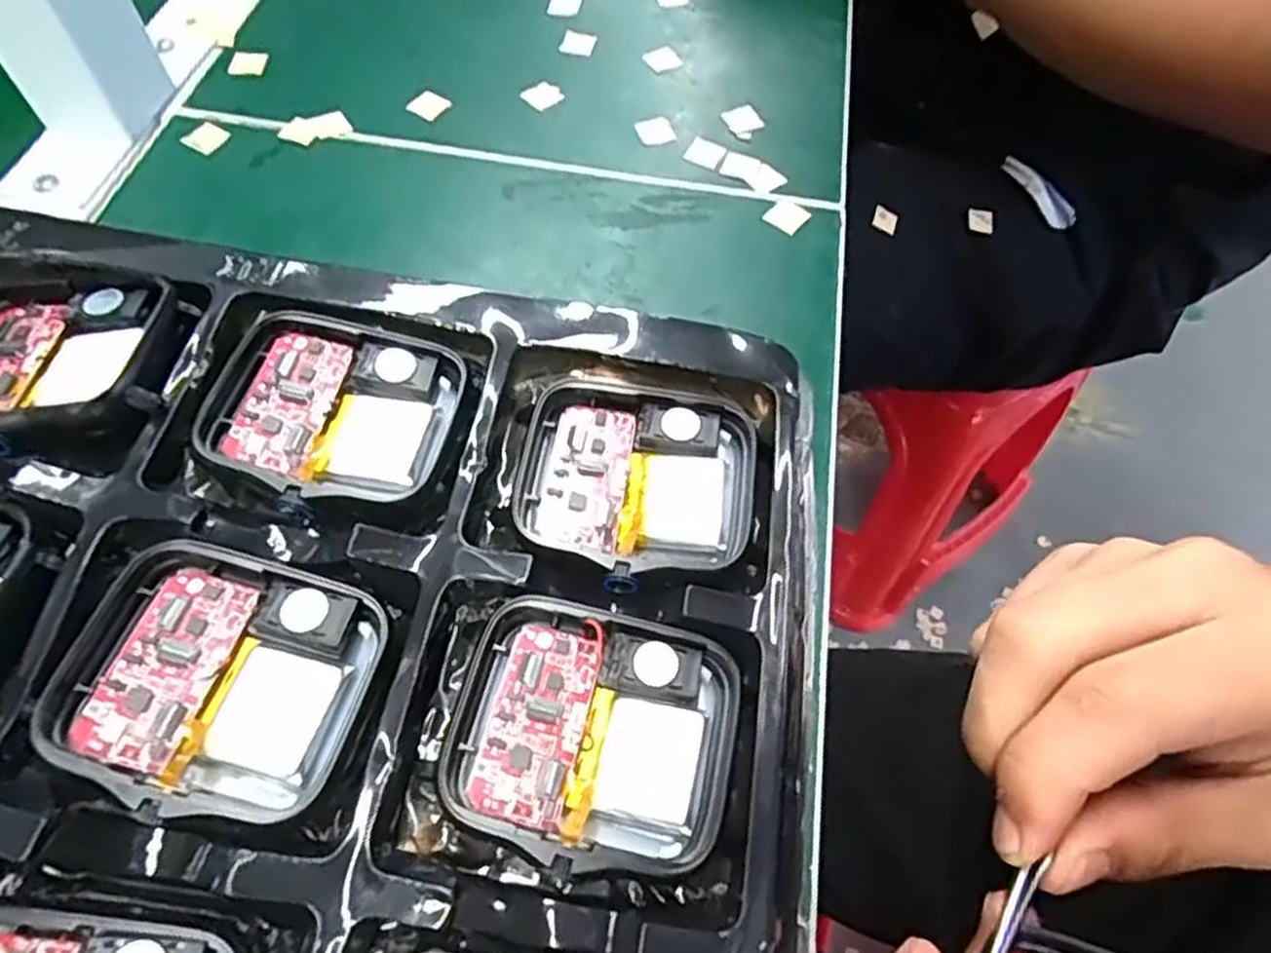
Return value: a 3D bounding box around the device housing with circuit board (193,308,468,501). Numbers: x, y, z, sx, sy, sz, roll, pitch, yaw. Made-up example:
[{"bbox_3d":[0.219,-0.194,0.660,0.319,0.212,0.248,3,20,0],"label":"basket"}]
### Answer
[{"bbox_3d":[-0.057,-0.012,0.144,0.041,0.011,0.037,12,61,5],"label":"device housing with circuit board"}]

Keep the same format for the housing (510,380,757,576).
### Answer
[{"bbox_3d":[0.000,0.000,0.143,0.042,0.007,0.037,11,61,5],"label":"housing"}]

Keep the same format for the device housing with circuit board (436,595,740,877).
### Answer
[{"bbox_3d":[-0.006,0.040,0.121,0.042,0.009,0.036,12,61,6],"label":"device housing with circuit board"}]

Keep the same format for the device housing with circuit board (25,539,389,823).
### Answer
[{"bbox_3d":[-0.064,0.031,0.119,0.041,0.013,0.037,15,62,7],"label":"device housing with circuit board"}]

